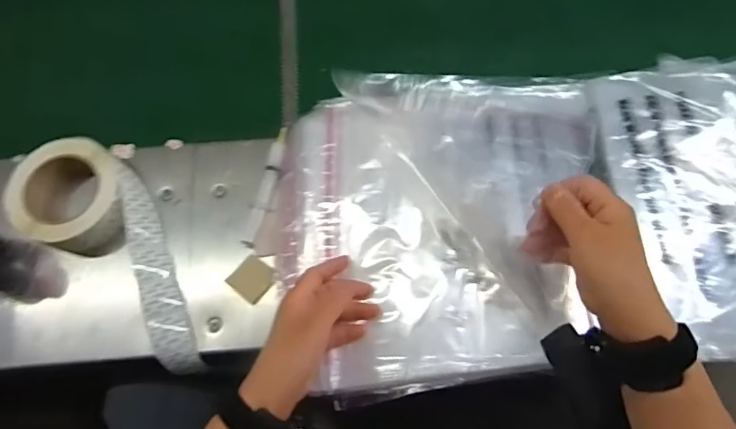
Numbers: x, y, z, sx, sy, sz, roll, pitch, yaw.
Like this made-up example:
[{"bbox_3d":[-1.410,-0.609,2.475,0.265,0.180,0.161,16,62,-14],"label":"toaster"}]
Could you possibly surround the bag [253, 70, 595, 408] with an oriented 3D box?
[{"bbox_3d":[0.053,0.006,0.505,0.315,0.033,0.327,2,71,8],"label":"bag"}]

